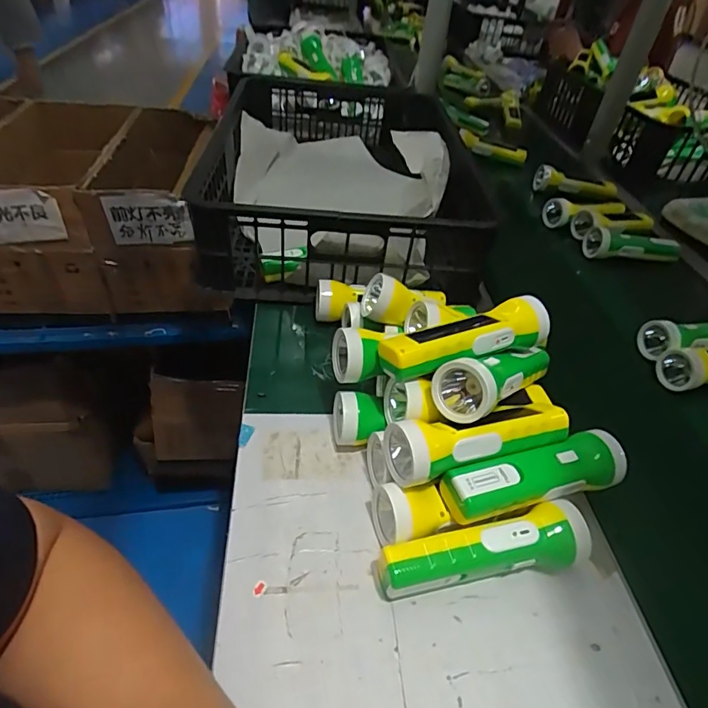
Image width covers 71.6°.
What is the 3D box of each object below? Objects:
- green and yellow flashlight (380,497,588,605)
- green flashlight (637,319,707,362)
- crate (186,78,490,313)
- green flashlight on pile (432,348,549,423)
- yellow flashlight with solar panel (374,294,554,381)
[{"bbox_3d":[0.107,0.161,0.396,0.171,0.047,0.041,-7,43,-14],"label":"green and yellow flashlight"},{"bbox_3d":[0.463,-0.025,0.654,0.165,0.045,0.053,-8,44,-15],"label":"green flashlight"},{"bbox_3d":[-0.038,-0.327,0.824,0.359,0.186,0.591,1,42,-5],"label":"crate"},{"bbox_3d":[0.141,0.019,0.451,0.174,0.047,0.046,-13,44,-39],"label":"green flashlight on pile"},{"bbox_3d":[0.107,-0.012,0.464,0.171,0.049,0.053,-14,46,-23],"label":"yellow flashlight with solar panel"}]

